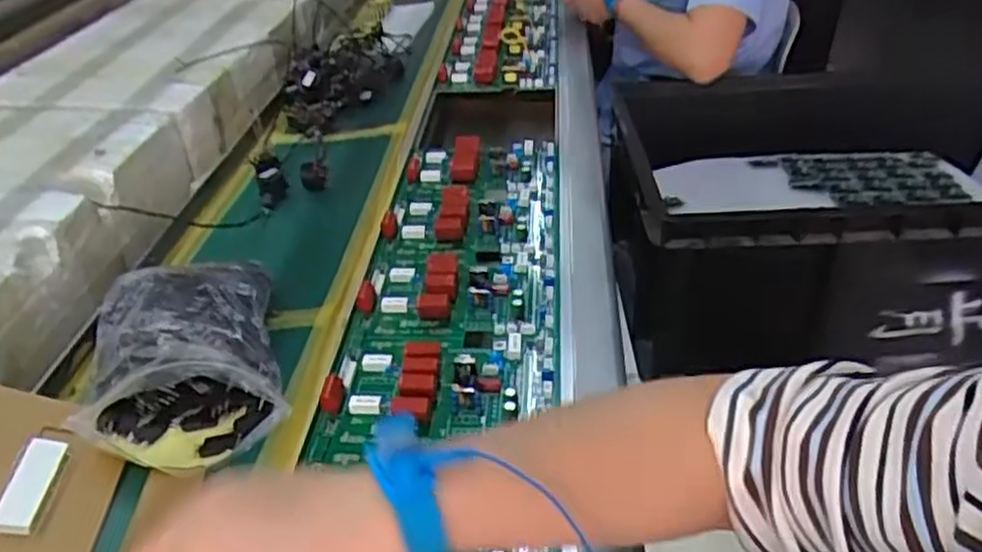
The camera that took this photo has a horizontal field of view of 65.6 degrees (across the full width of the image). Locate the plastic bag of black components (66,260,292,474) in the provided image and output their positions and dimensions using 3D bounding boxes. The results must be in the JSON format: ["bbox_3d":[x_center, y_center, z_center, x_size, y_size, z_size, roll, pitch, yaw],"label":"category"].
[{"bbox_3d":[-0.225,0.057,0.558,0.129,0.066,0.182,-16,34,-13],"label":"plastic bag of black components"}]

